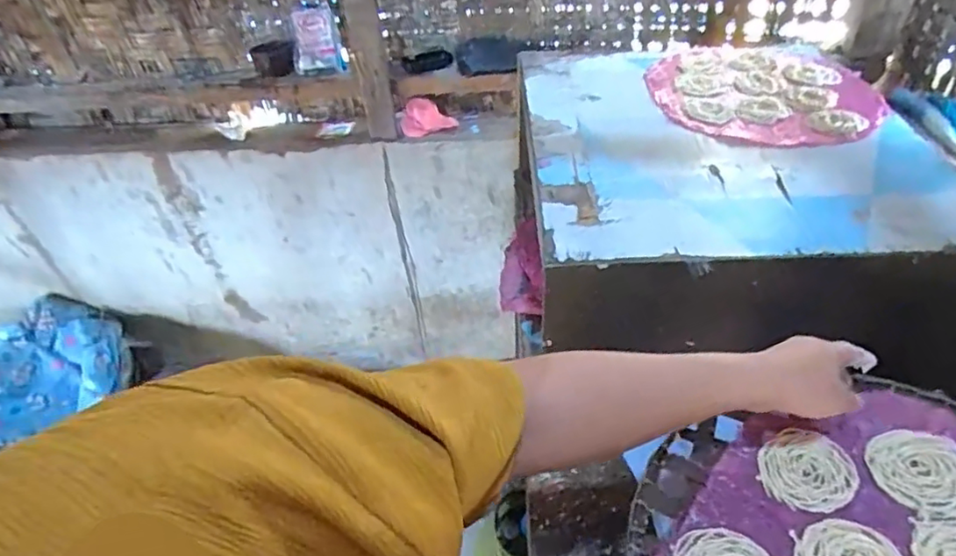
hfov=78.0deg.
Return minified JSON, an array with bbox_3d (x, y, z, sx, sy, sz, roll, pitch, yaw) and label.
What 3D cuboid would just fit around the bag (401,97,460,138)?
[{"bbox_3d":[-0.118,-0.366,1.334,0.121,0.062,0.097,-16,42,-13],"label":"bag"}]

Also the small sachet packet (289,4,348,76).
[{"bbox_3d":[-0.346,-0.502,1.257,0.106,0.131,0.018,-7,22,10],"label":"small sachet packet"}]

